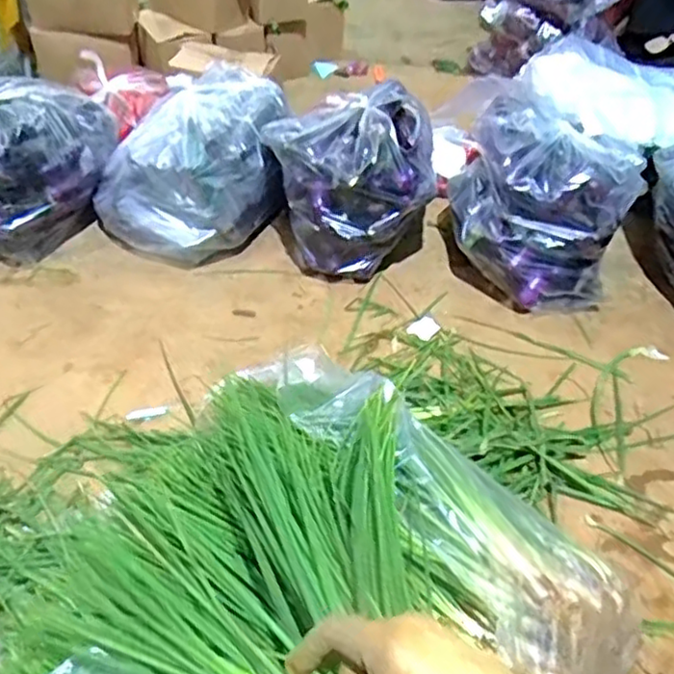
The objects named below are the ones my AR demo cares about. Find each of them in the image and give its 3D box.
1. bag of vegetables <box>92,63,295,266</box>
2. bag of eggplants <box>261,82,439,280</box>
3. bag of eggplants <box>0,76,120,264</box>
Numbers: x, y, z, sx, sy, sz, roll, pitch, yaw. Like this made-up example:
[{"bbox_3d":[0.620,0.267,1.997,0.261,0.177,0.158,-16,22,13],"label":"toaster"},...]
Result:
[{"bbox_3d":[-0.306,-0.386,1.450,0.381,0.238,0.441,1,43,-2],"label":"bag of vegetables"},{"bbox_3d":[0.035,-0.300,1.353,0.292,0.286,0.274,-15,46,-18],"label":"bag of eggplants"},{"bbox_3d":[-0.635,-0.358,1.399,0.264,0.236,0.377,20,45,17],"label":"bag of eggplants"}]

